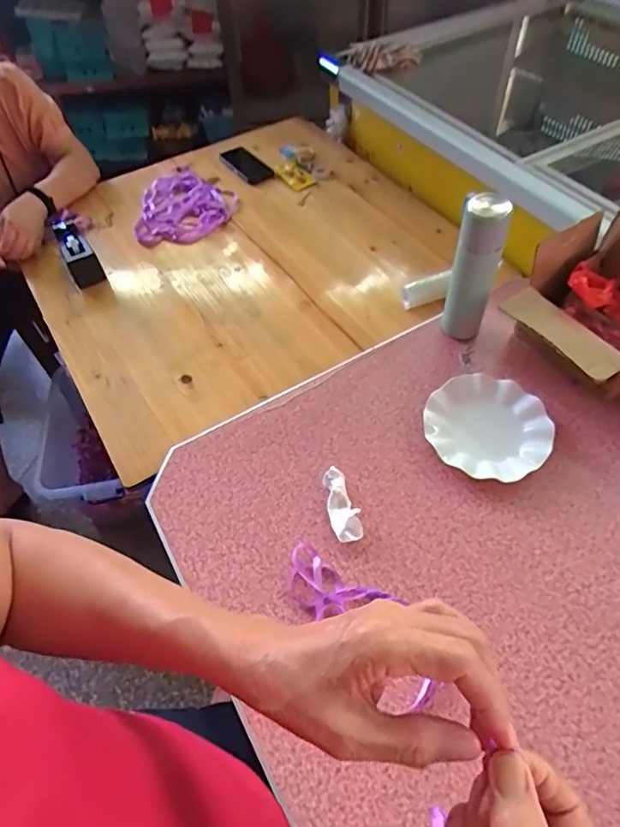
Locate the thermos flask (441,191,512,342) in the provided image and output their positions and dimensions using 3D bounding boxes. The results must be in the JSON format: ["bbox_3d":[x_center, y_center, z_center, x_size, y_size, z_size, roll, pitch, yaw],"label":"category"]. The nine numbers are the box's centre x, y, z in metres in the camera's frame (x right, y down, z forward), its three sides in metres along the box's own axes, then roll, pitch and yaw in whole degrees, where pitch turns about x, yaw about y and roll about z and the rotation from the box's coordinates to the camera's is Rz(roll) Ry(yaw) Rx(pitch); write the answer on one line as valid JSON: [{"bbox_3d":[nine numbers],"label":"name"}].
[{"bbox_3d":[0.255,-0.216,0.802,0.066,0.256,0.058,17,58,15],"label":"thermos flask"}]

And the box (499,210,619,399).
[{"bbox_3d":[0.462,-0.129,0.779,0.226,0.191,0.271,-29,58,-16],"label":"box"}]

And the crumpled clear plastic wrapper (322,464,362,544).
[{"bbox_3d":[0.044,0.128,0.723,0.039,0.022,0.110,-9,54,-4],"label":"crumpled clear plastic wrapper"}]

